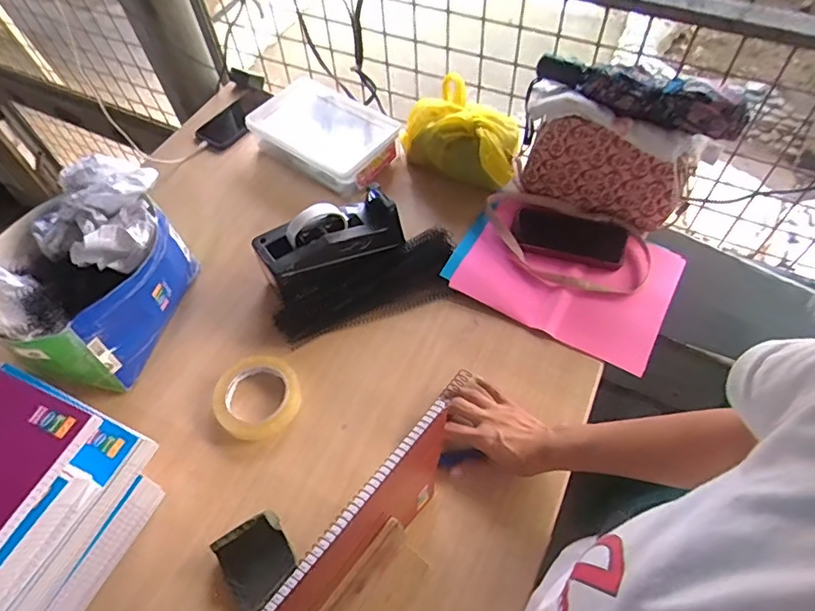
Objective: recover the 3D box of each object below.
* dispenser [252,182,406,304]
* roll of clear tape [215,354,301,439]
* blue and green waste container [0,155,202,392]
[{"bbox_3d":[-0.106,-0.087,0.750,0.196,0.110,0.076,-29,60,-15],"label":"dispenser"},{"bbox_3d":[-0.190,0.109,0.669,0.103,0.021,0.111,-1,57,2],"label":"roll of clear tape"},{"bbox_3d":[-0.412,-0.043,0.689,0.211,0.182,0.248,20,59,15],"label":"blue and green waste container"}]

